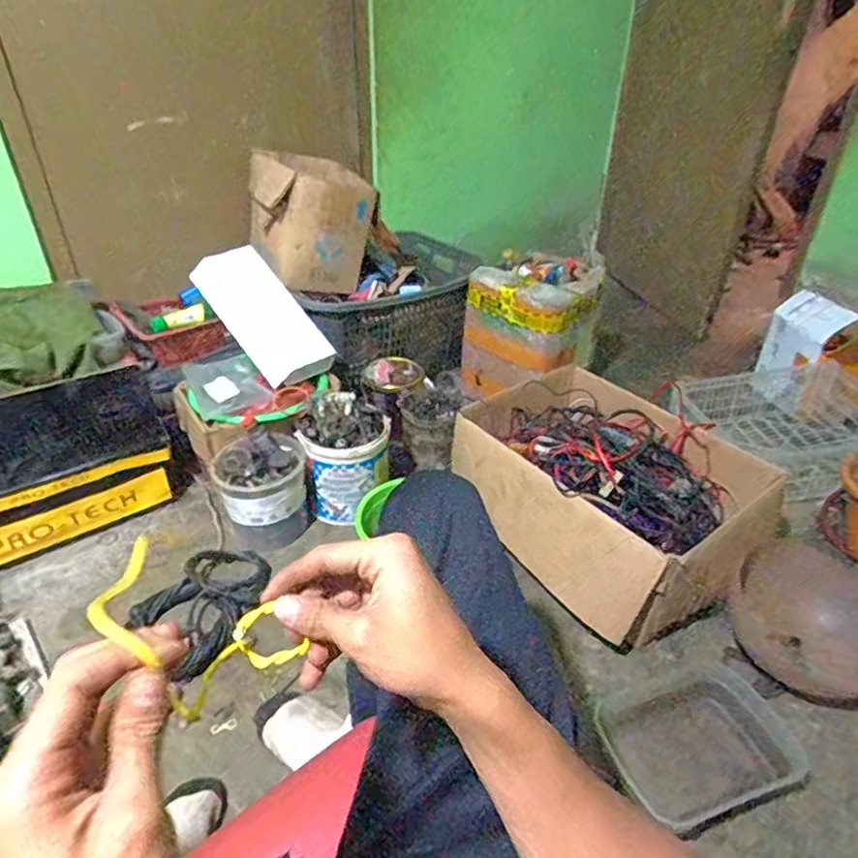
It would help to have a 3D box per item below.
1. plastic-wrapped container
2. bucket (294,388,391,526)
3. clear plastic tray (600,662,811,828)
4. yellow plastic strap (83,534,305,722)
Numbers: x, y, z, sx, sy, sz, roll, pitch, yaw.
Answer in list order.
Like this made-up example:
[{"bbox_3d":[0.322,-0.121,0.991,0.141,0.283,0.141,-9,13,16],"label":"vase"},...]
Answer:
[{"bbox_3d":[0.268,-0.272,1.513,0.296,0.304,0.280,16,37,21],"label":"plastic-wrapped container"},{"bbox_3d":[-0.166,0.053,1.179,0.171,0.213,0.174,1,34,0],"label":"bucket"},{"bbox_3d":[0.376,0.427,0.806,0.265,0.048,0.171,-12,36,-19],"label":"clear plastic tray"},{"bbox_3d":[-0.116,0.106,0.290,0.063,0.123,0.059,30,70,36],"label":"yellow plastic strap"}]

